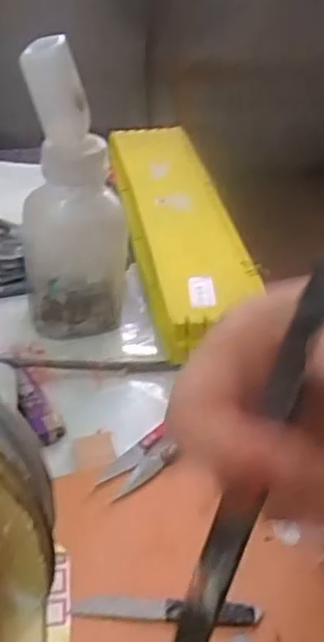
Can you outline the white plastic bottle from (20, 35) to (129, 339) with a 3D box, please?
[{"bbox_3d":[-0.053,-0.070,0.415,0.058,0.176,0.046,1,35,0],"label":"white plastic bottle"}]

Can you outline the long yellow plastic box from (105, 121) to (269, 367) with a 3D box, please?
[{"bbox_3d":[0.014,-0.076,0.545,0.080,0.041,0.303,-4,36,-7],"label":"long yellow plastic box"}]

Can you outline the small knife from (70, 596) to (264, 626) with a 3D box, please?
[{"bbox_3d":[0.002,0.122,0.293,0.079,0.004,0.011,3,35,2],"label":"small knife"}]

